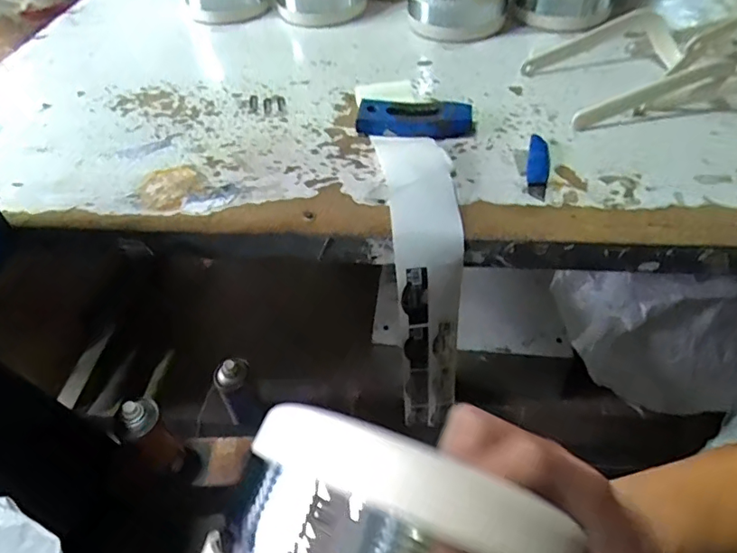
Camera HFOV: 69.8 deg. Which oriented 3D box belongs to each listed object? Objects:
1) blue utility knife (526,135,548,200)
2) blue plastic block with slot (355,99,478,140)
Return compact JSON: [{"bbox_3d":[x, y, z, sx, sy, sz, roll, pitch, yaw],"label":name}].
[{"bbox_3d":[0.188,-0.125,0.588,0.023,0.009,0.111,9,47,13],"label":"blue utility knife"},{"bbox_3d":[0.057,-0.193,0.643,0.138,0.028,0.054,5,46,9],"label":"blue plastic block with slot"}]

